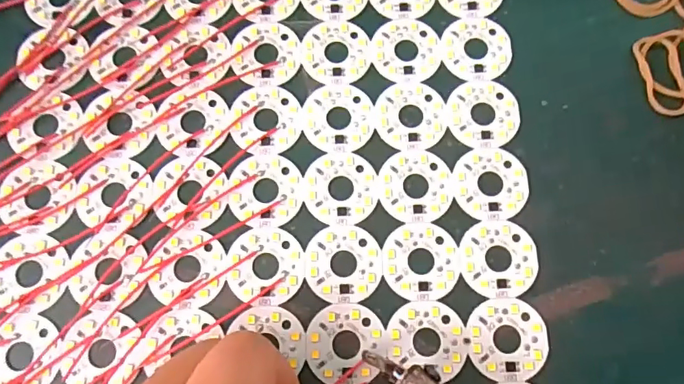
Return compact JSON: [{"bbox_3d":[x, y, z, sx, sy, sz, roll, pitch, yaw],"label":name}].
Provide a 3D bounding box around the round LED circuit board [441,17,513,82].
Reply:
[{"bbox_3d":[0.060,-0.063,0.218,0.030,0.004,0.030,0,77,-1],"label":"round LED circuit board"}]

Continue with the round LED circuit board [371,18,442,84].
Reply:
[{"bbox_3d":[0.028,-0.063,0.218,0.030,0.004,0.030,0,77,-1],"label":"round LED circuit board"}]

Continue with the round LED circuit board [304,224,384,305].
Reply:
[{"bbox_3d":[0.001,0.028,0.196,0.030,0.004,0.030,0,77,-1],"label":"round LED circuit board"}]

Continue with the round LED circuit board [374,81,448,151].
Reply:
[{"bbox_3d":[0.030,-0.033,0.210,0.030,0.004,0.031,0,77,-1],"label":"round LED circuit board"}]

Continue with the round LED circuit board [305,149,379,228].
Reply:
[{"bbox_3d":[0.000,-0.002,0.203,0.031,0.004,0.030,0,77,-1],"label":"round LED circuit board"}]

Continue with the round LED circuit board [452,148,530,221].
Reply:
[{"bbox_3d":[0.061,-0.004,0.204,0.030,0.004,0.030,0,77,-1],"label":"round LED circuit board"}]

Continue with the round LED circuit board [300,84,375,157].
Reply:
[{"bbox_3d":[-0.001,-0.032,0.210,0.030,0.004,0.031,0,77,-1],"label":"round LED circuit board"}]

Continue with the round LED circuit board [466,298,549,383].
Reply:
[{"bbox_3d":[0.064,0.056,0.189,0.030,0.004,0.030,0,77,-1],"label":"round LED circuit board"}]

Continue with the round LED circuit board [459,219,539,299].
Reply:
[{"bbox_3d":[0.063,0.026,0.197,0.030,0.004,0.030,0,77,-1],"label":"round LED circuit board"}]

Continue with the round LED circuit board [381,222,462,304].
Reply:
[{"bbox_3d":[0.032,0.027,0.196,0.030,0.004,0.030,0,77,-1],"label":"round LED circuit board"}]

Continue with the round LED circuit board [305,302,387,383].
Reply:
[{"bbox_3d":[0.002,0.058,0.189,0.029,0.004,0.030,0,77,-1],"label":"round LED circuit board"}]

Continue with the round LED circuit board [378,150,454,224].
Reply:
[{"bbox_3d":[0.030,-0.003,0.203,0.030,0.004,0.030,0,77,-1],"label":"round LED circuit board"}]

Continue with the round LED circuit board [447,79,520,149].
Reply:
[{"bbox_3d":[0.060,-0.034,0.211,0.030,0.004,0.030,0,77,-1],"label":"round LED circuit board"}]

